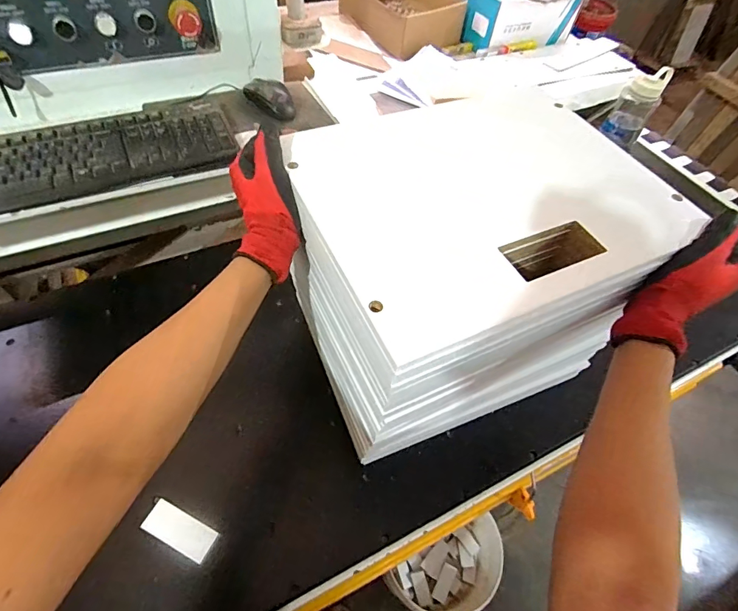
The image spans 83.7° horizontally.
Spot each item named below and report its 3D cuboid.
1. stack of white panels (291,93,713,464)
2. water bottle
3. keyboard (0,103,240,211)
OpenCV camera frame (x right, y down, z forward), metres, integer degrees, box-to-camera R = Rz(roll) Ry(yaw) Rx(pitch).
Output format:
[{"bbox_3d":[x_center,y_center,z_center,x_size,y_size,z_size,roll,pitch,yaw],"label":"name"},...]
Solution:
[{"bbox_3d":[0.120,-0.034,0.553,0.377,0.317,0.288,-19,59,-17],"label":"stack of white panels"},{"bbox_3d":[0.637,-0.475,0.990,0.082,0.185,0.078,25,57,12],"label":"water bottle"},{"bbox_3d":[-0.413,-0.207,0.575,0.424,0.021,0.147,-19,59,-17],"label":"keyboard"}]

